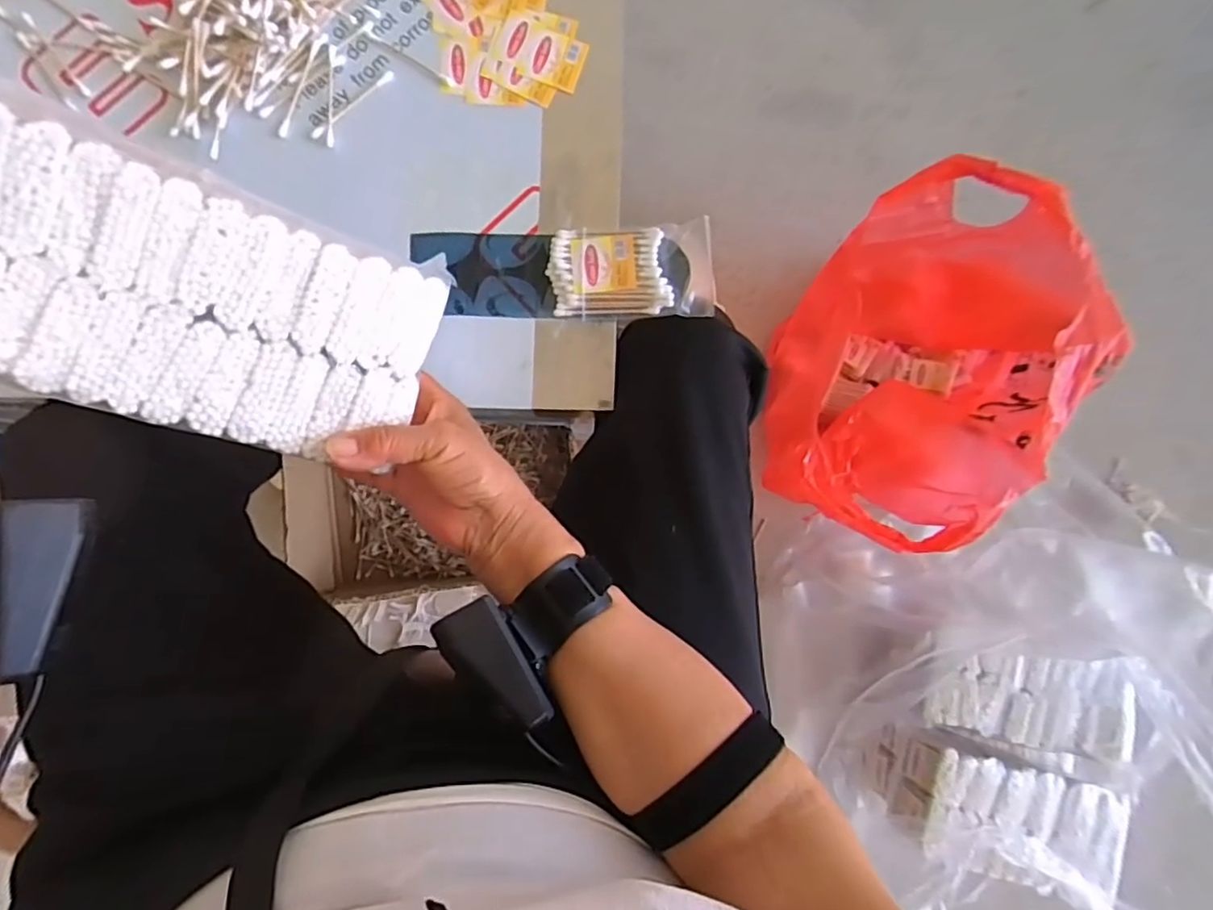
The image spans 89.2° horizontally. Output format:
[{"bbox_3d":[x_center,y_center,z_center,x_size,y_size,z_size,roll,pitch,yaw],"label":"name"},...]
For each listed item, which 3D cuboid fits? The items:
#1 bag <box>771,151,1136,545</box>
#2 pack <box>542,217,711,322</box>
[{"bbox_3d":[0.365,-0.096,0.761,0.308,0.221,0.410,38,86,2],"label":"bag"},{"bbox_3d":[0.018,-0.128,0.432,0.111,0.016,0.064,-2,86,-1],"label":"pack"}]

